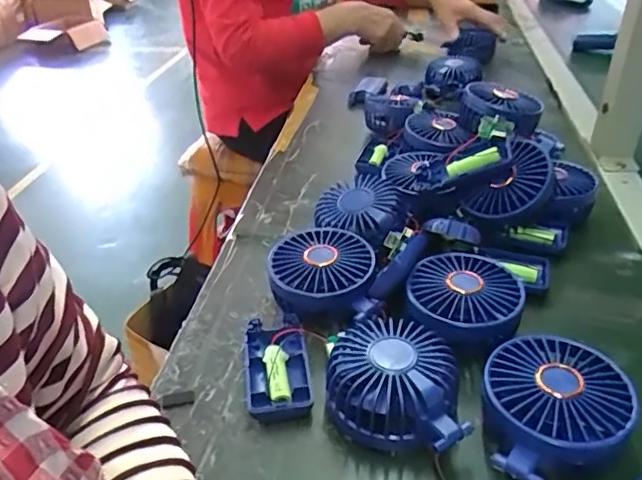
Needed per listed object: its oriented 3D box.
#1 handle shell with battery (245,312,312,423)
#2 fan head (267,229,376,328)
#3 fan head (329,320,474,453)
[{"bbox_3d":[-0.034,0.093,0.419,0.045,0.019,0.096,-6,35,-5],"label":"handle shell with battery"},{"bbox_3d":[0.001,0.029,0.480,0.086,0.049,0.082,-2,34,1],"label":"fan head"},{"bbox_3d":[0.052,0.097,0.378,0.096,0.048,0.082,10,37,18],"label":"fan head"}]

